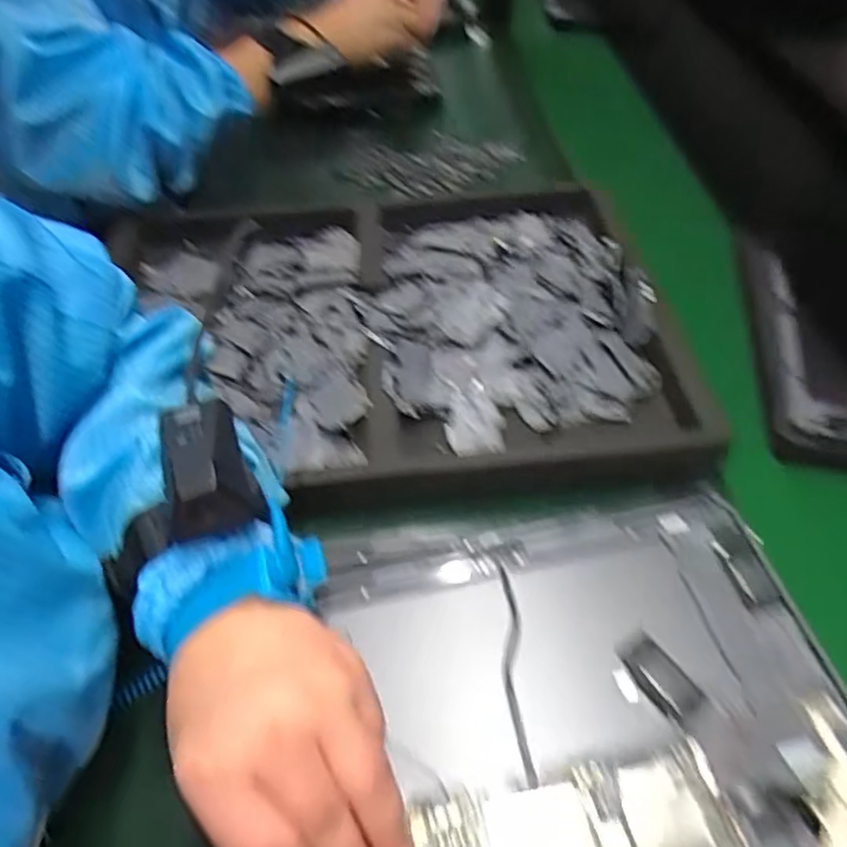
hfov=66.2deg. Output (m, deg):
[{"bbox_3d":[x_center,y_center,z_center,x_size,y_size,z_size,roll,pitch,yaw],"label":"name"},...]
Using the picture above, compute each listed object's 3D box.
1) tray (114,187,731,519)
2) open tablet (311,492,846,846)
[{"bbox_3d":[-0.031,-0.081,0.489,0.402,0.031,0.323,-4,51,-4],"label":"tray"},{"bbox_3d":[0.060,0.123,0.289,0.243,0.019,0.186,-5,51,-4],"label":"open tablet"}]

